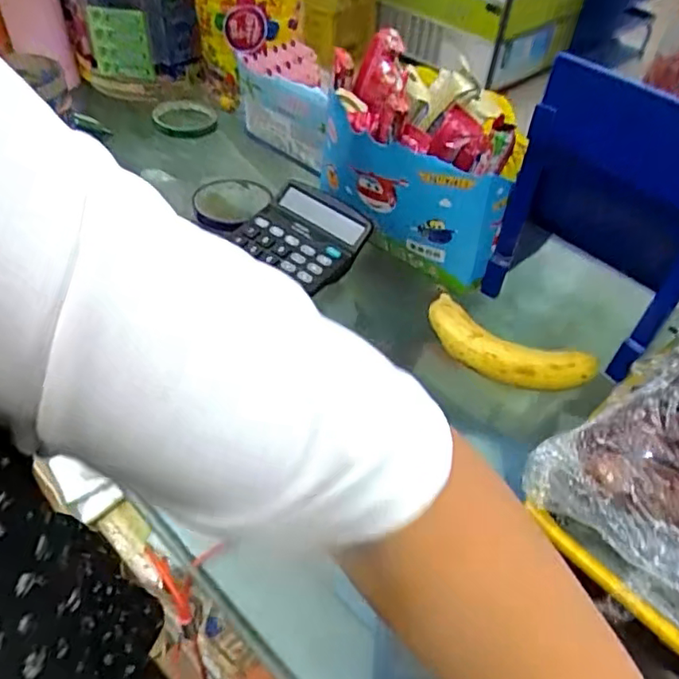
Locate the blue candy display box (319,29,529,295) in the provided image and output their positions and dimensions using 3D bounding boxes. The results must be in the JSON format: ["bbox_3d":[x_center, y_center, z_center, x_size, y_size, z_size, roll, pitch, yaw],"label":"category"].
[{"bbox_3d":[0.067,-0.168,0.566,0.197,0.182,0.104,17,47,10],"label":"blue candy display box"}]

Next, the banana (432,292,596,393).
[{"bbox_3d":[0.143,0.008,0.520,0.148,0.027,0.056,27,50,18],"label":"banana"}]

